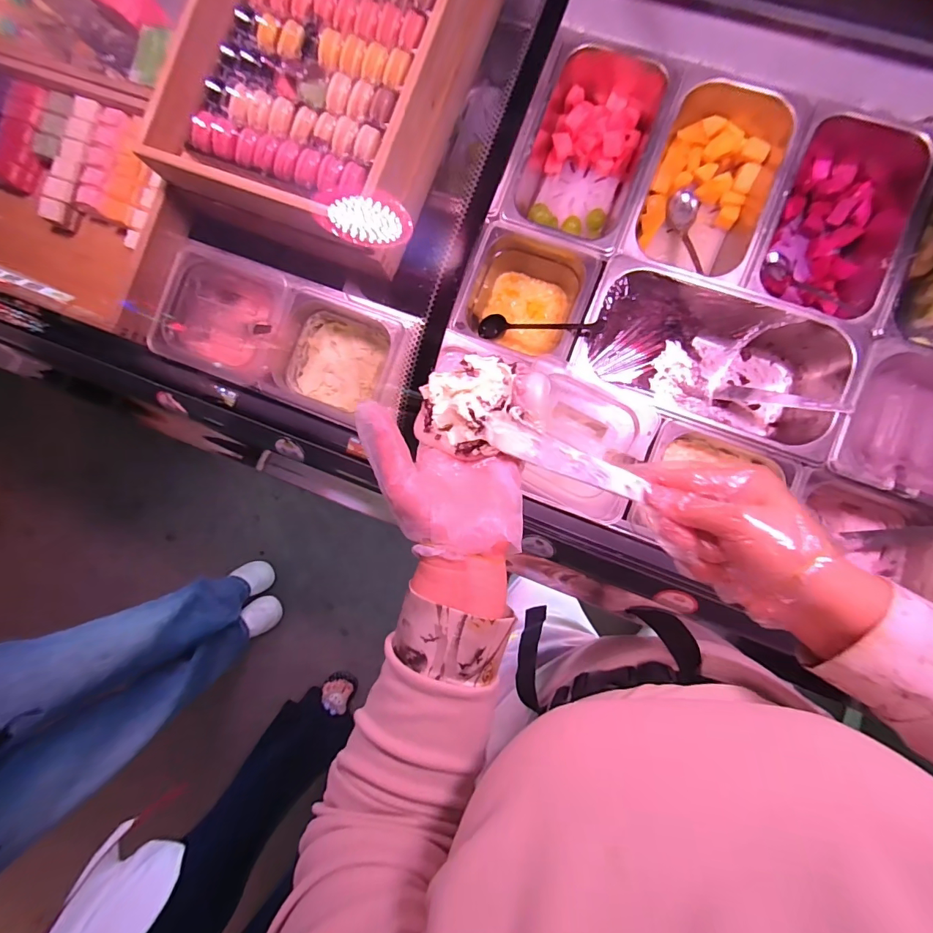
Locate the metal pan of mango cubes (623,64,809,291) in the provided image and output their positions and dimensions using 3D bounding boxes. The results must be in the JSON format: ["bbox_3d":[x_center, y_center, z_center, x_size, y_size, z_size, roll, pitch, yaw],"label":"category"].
[{"bbox_3d":[0.320,-0.371,0.597,0.167,0.107,0.272,18,86,6],"label":"metal pan of mango cubes"}]

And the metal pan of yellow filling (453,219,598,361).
[{"bbox_3d":[0.083,-0.224,0.613,0.163,0.091,0.156,19,86,6],"label":"metal pan of yellow filling"}]

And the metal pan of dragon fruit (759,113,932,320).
[{"bbox_3d":[0.484,-0.331,0.579,0.166,0.097,0.250,27,87,6],"label":"metal pan of dragon fruit"}]

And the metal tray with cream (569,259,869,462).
[{"bbox_3d":[0.312,-0.130,0.589,0.330,0.109,0.173,19,86,6],"label":"metal tray with cream"}]

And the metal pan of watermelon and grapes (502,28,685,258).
[{"bbox_3d":[0.170,-0.437,0.618,0.169,0.110,0.303,18,86,6],"label":"metal pan of watermelon and grapes"}]

